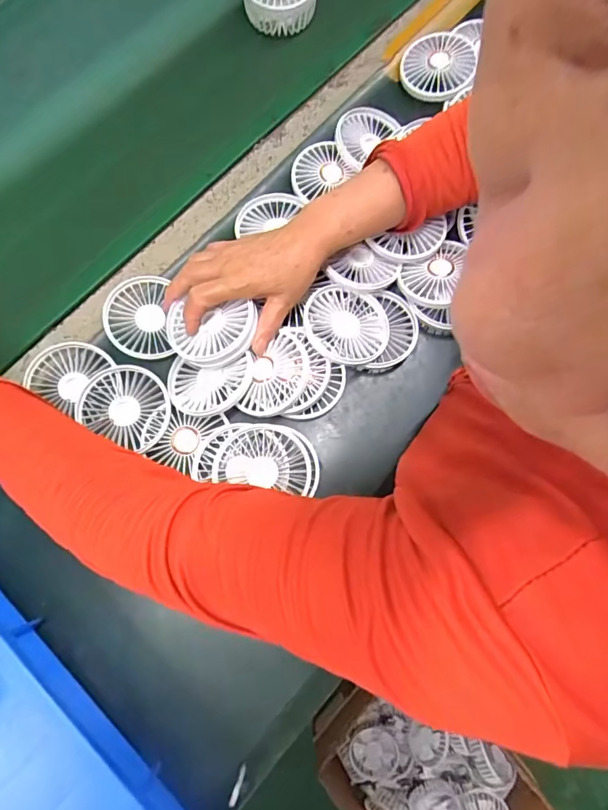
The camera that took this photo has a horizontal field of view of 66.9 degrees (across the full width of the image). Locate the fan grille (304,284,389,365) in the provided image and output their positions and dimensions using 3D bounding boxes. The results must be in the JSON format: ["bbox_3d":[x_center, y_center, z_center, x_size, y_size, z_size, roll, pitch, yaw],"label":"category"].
[{"bbox_3d":[0.043,-0.083,0.470,0.084,0.024,0.085,0,76,0],"label":"fan grille"}]

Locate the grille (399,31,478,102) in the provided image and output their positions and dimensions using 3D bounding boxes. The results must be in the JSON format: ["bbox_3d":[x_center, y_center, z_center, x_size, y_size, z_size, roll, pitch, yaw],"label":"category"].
[{"bbox_3d":[0.163,-0.410,0.553,0.086,0.013,0.089,0,76,0],"label":"grille"}]

